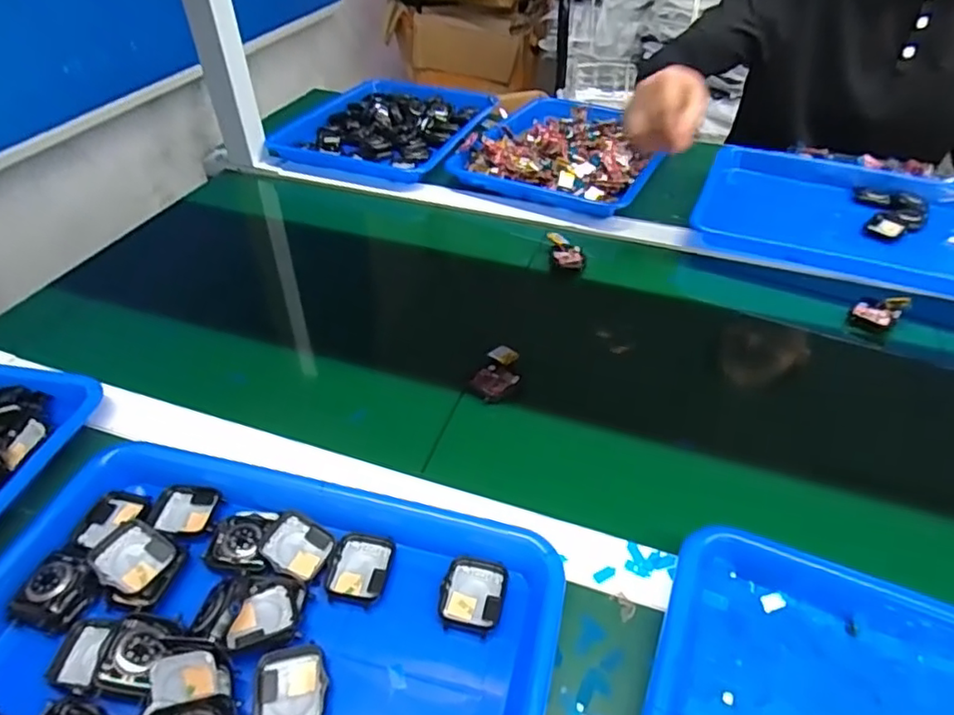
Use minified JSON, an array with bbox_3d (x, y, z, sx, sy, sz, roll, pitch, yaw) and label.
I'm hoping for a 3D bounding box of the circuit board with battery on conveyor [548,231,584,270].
[{"bbox_3d":[0.100,-0.120,0.676,0.032,0.017,0.055,-5,44,-5],"label":"circuit board with battery on conveyor"}]

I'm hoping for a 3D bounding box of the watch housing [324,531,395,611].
[{"bbox_3d":[-0.075,0.135,0.385,0.038,0.006,0.047,6,44,7],"label":"watch housing"}]

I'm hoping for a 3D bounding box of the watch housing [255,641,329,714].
[{"bbox_3d":[-0.101,0.181,0.326,0.037,0.008,0.046,-9,44,-9],"label":"watch housing"}]

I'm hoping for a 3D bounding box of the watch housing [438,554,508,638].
[{"bbox_3d":[-0.002,0.145,0.368,0.038,0.004,0.045,11,45,12],"label":"watch housing"}]

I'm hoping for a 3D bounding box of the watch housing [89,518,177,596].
[{"bbox_3d":[-0.219,0.127,0.381,0.042,0.009,0.040,28,43,4],"label":"watch housing"}]

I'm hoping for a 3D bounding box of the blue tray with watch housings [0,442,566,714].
[{"bbox_3d":[-0.130,0.172,0.324,0.322,0.039,0.255,11,45,12],"label":"blue tray with watch housings"}]

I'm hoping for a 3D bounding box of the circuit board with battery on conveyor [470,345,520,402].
[{"bbox_3d":[0.020,0.014,0.520,0.036,0.009,0.059,20,47,20],"label":"circuit board with battery on conveyor"}]

